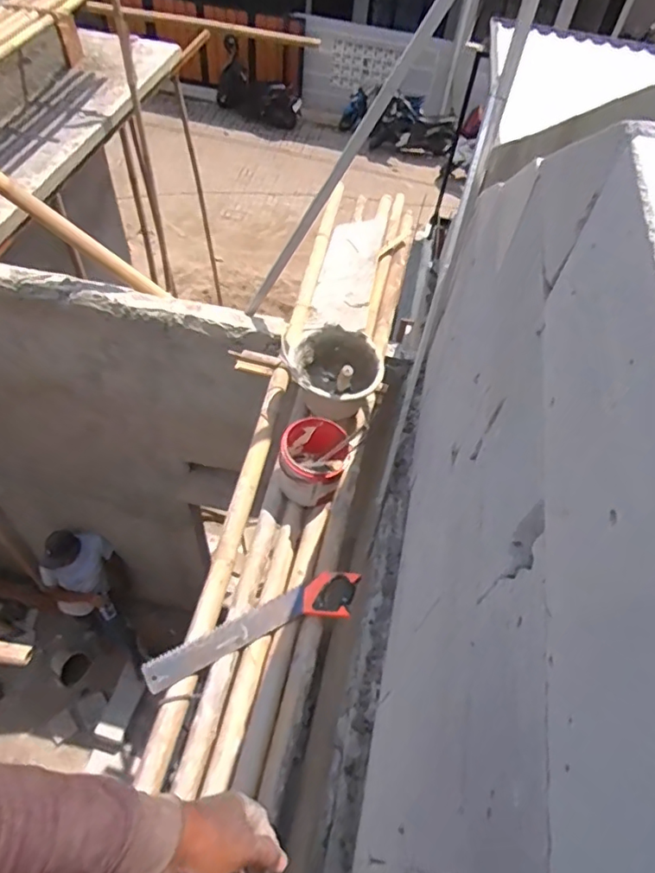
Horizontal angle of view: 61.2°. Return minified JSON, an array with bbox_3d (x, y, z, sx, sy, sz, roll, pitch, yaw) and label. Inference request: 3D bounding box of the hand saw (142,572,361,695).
[{"bbox_3d":[-0.171,0.465,1.360,0.539,0.025,0.117,-17,58,-16],"label":"hand saw"}]

